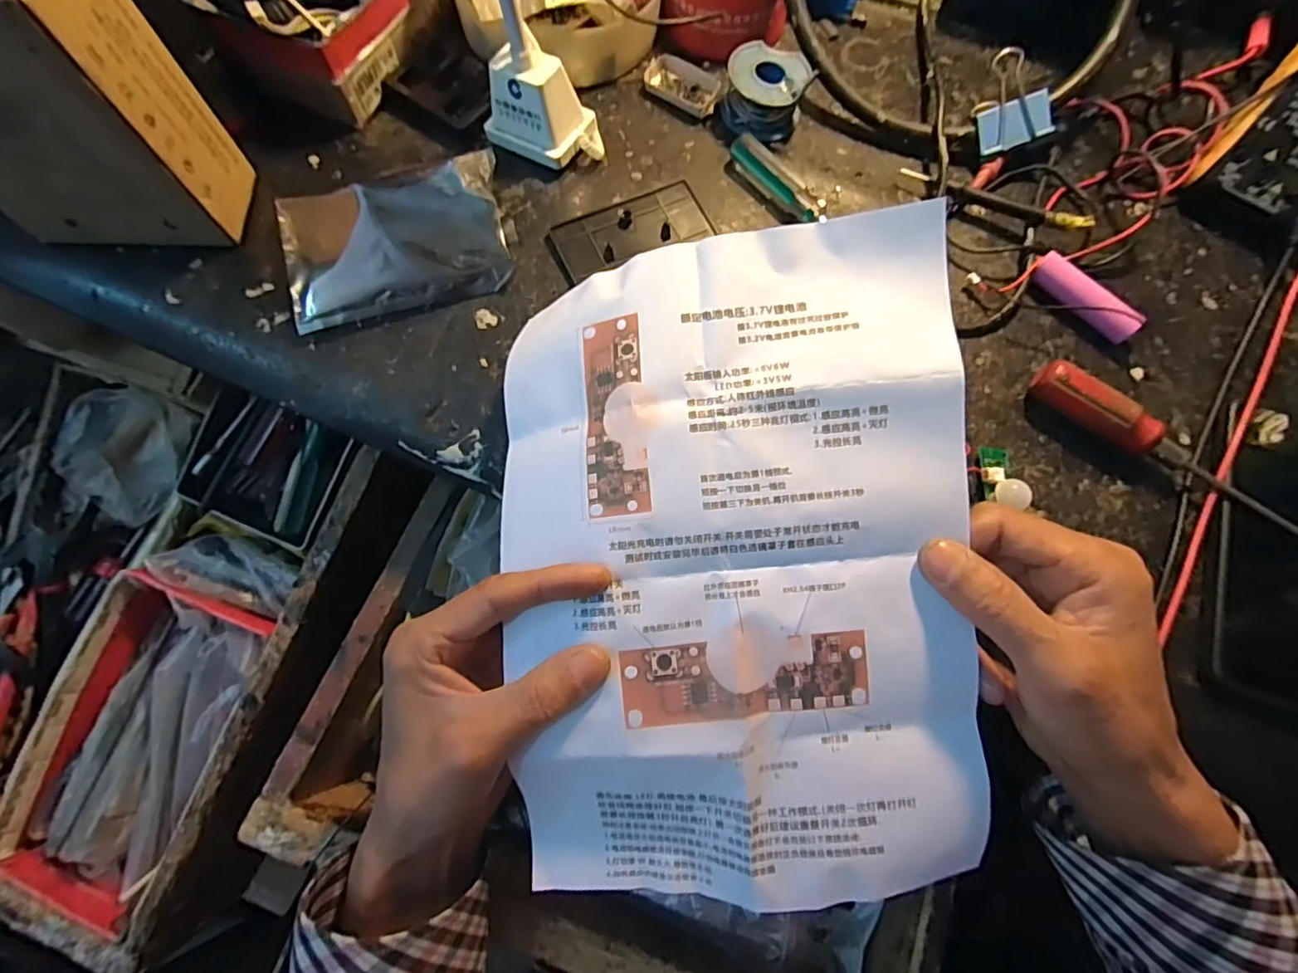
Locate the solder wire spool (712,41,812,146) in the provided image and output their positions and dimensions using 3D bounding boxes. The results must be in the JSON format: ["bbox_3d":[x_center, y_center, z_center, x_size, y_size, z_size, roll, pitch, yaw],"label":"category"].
[{"bbox_3d":[0.073,-0.250,0.367,0.051,0.029,0.052,0,75,-1],"label":"solder wire spool"}]

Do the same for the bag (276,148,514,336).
[{"bbox_3d":[-0.146,-0.143,0.332,0.123,0.015,0.085,-16,76,-6],"label":"bag"}]

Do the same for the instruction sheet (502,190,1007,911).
[{"bbox_3d":[0.036,0.037,0.256,0.200,0.029,0.288,-5,90,5],"label":"instruction sheet"}]

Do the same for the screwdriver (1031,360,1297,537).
[{"bbox_3d":[0.275,-0.016,0.306,0.149,0.025,0.017,40,77,9],"label":"screwdriver"}]

